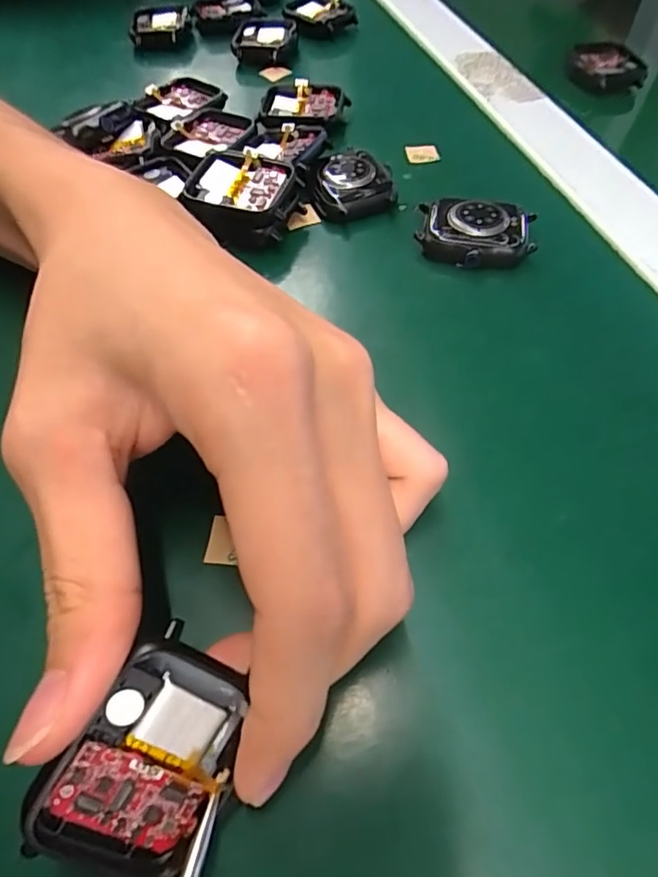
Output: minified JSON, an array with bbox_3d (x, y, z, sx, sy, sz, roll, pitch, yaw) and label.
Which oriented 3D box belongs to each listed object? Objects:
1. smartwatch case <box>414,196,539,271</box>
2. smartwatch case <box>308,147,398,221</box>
[{"bbox_3d":[0.062,-0.088,0.223,0.047,0.013,0.032,15,58,11],"label":"smartwatch case"},{"bbox_3d":[0.010,-0.118,0.244,0.038,0.010,0.038,-7,57,-4],"label":"smartwatch case"}]

